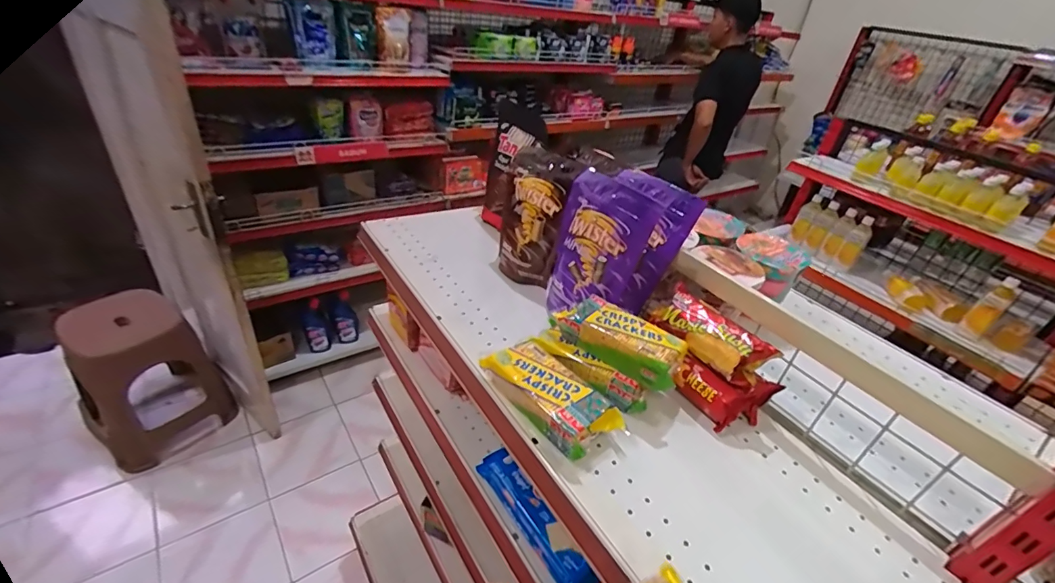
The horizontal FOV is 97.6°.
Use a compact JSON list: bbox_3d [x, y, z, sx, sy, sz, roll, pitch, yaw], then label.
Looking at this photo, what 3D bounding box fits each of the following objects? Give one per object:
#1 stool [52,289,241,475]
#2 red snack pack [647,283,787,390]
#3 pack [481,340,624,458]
[{"bbox_3d":[-1.200,0.249,1.460,0.303,0.458,0.345,27,39,26],"label":"stool"},{"bbox_3d":[0.226,0.053,0.578,0.051,0.044,0.143,-13,40,-28],"label":"red snack pack"},{"bbox_3d":[0.027,0.117,0.535,0.078,0.042,0.152,-23,45,-37],"label":"pack"}]

